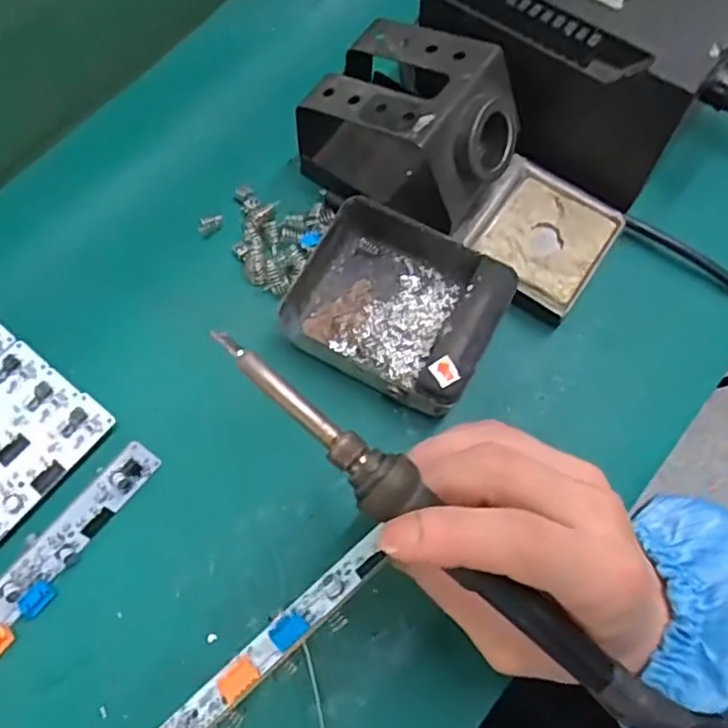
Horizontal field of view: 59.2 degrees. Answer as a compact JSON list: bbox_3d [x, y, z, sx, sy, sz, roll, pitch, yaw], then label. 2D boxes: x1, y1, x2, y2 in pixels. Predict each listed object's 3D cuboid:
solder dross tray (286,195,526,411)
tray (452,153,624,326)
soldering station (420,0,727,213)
[{"bbox_3d":[0.019,-0.034,0.309,0.094,0.033,0.091,33,73,9],"label":"solder dross tray"},{"bbox_3d":[0.088,-0.065,0.331,0.068,0.016,0.072,35,73,10],"label":"tray"},{"bbox_3d":[0.116,-0.171,0.327,0.142,0.085,0.124,42,74,12],"label":"soldering station"}]

